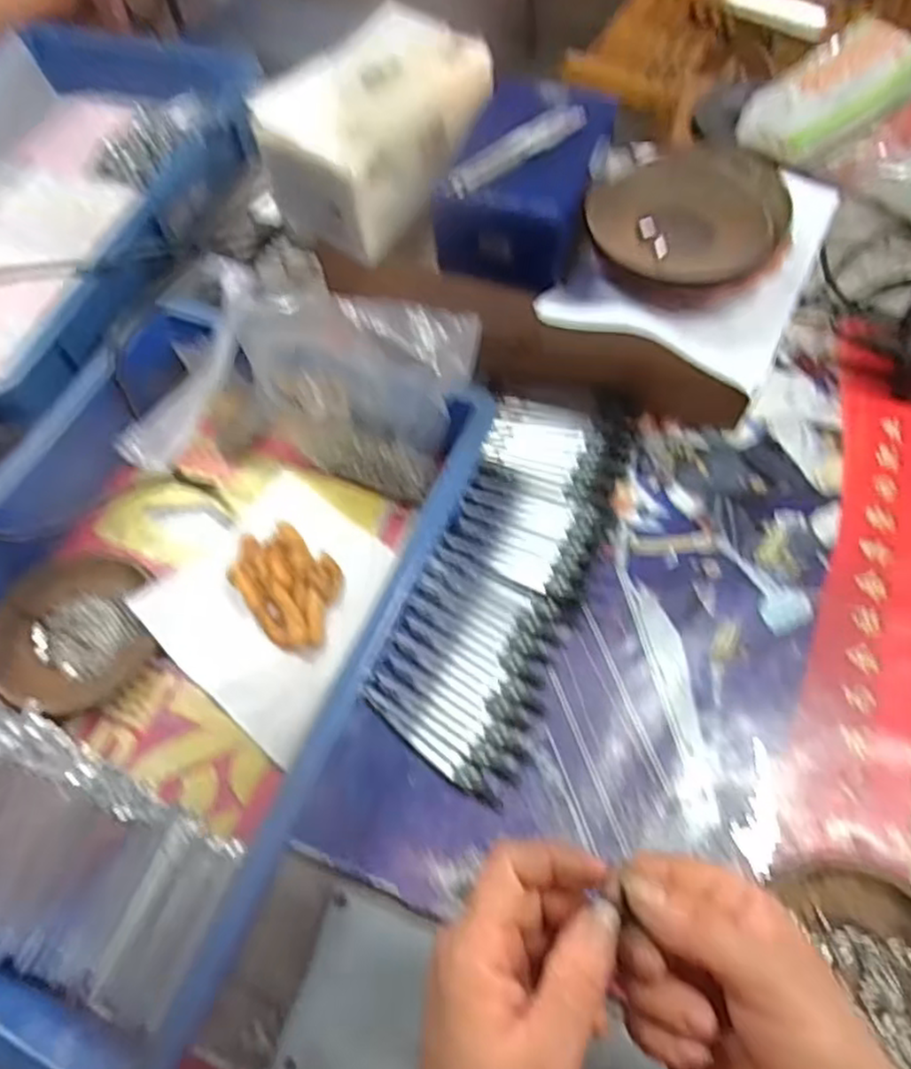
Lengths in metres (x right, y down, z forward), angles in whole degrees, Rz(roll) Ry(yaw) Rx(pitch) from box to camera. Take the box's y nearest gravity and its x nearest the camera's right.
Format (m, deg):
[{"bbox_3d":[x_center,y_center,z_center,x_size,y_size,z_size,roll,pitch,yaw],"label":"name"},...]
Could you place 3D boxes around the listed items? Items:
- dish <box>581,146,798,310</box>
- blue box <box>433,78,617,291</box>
[{"bbox_3d":[0.158,-0.207,0.475,0.134,0.029,0.110,-17,62,-6],"label":"dish"},{"bbox_3d":[0.049,-0.248,0.498,0.096,0.069,0.135,15,64,11],"label":"blue box"}]

